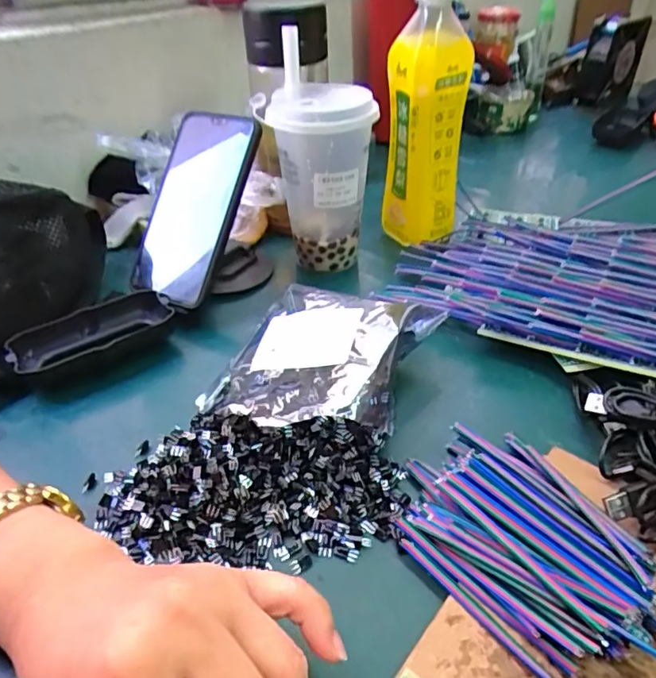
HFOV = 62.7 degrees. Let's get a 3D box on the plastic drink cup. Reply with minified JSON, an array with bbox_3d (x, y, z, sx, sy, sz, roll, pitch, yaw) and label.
[{"bbox_3d":[-0.009,-0.151,0.458,0.082,0.174,0.097,-12,39,-12],"label":"plastic drink cup"}]

